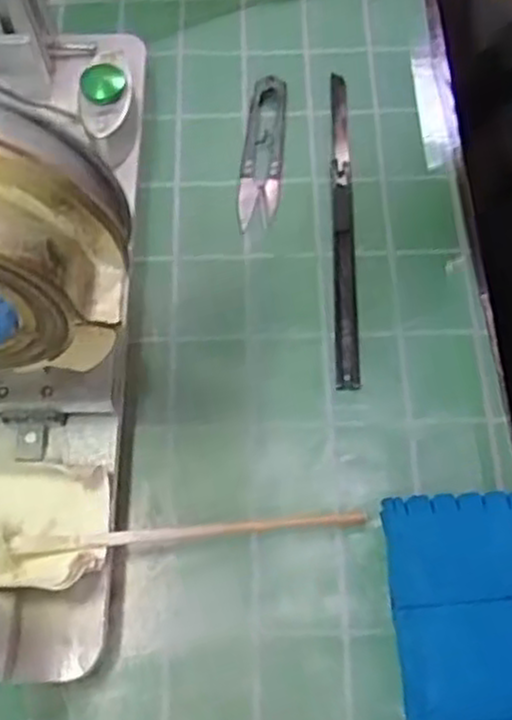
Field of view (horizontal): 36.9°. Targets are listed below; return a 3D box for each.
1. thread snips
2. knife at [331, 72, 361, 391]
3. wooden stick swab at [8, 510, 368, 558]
[{"bbox_3d":[0.004,-0.120,0.437,0.022,0.007,0.100,4,66,3],"label":"thread snips"},{"bbox_3d":[0.047,-0.076,0.416,0.012,0.006,0.193,1,66,1],"label":"knife"},{"bbox_3d":[-0.026,0.074,0.332,0.152,0.009,0.008,-2,66,-13],"label":"wooden stick swab"}]

